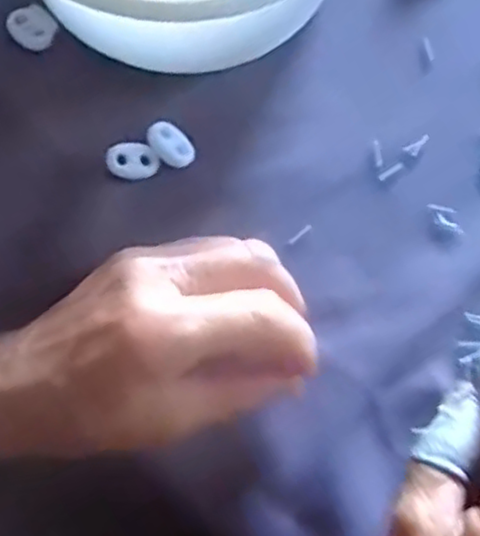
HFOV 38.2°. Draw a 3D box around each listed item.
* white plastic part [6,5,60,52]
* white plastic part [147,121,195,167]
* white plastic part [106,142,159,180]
[{"bbox_3d":[-0.095,-0.110,0.316,0.019,0.007,0.019,0,79,0],"label":"white plastic part"},{"bbox_3d":[-0.030,-0.054,0.304,0.021,0.008,0.015,41,81,7],"label":"white plastic part"},{"bbox_3d":[-0.047,-0.047,0.301,0.021,0.008,0.014,-4,79,-1],"label":"white plastic part"}]

